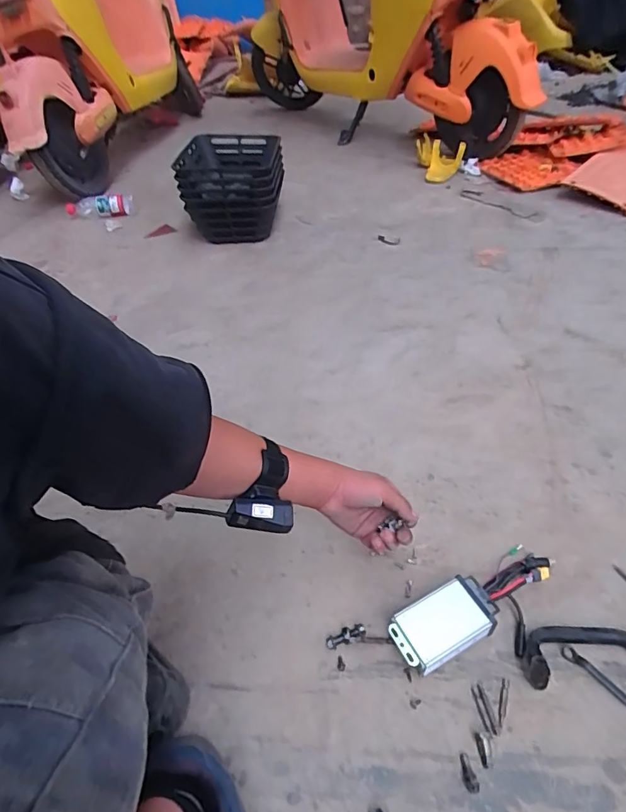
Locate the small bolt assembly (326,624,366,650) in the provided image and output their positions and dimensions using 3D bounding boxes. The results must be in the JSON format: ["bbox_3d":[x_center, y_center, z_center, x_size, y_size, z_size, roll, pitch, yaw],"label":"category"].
[{"bbox_3d":[0.041,0.287,0.586,0.051,0.012,0.017,-18,46,-12],"label":"small bolt assembly"}]

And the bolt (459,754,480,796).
[{"bbox_3d":[0.161,0.381,0.489,0.015,0.007,0.033,-12,45,-6],"label":"bolt"}]

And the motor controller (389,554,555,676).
[{"bbox_3d":[0.209,0.256,0.586,0.235,0.038,0.098,-16,45,-10],"label":"motor controller"}]

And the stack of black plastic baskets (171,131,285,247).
[{"bbox_3d":[-0.217,-0.610,1.352,0.259,0.219,0.277,-2,44,4],"label":"stack of black plastic baskets"}]

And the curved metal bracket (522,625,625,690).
[{"bbox_3d":[0.322,0.287,0.545,0.148,0.040,0.066,0,45,6],"label":"curved metal bracket"}]

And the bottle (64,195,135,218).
[{"bbox_3d":[-0.676,-0.632,1.493,0.216,0.054,0.058,-3,44,3],"label":"bottle"}]

